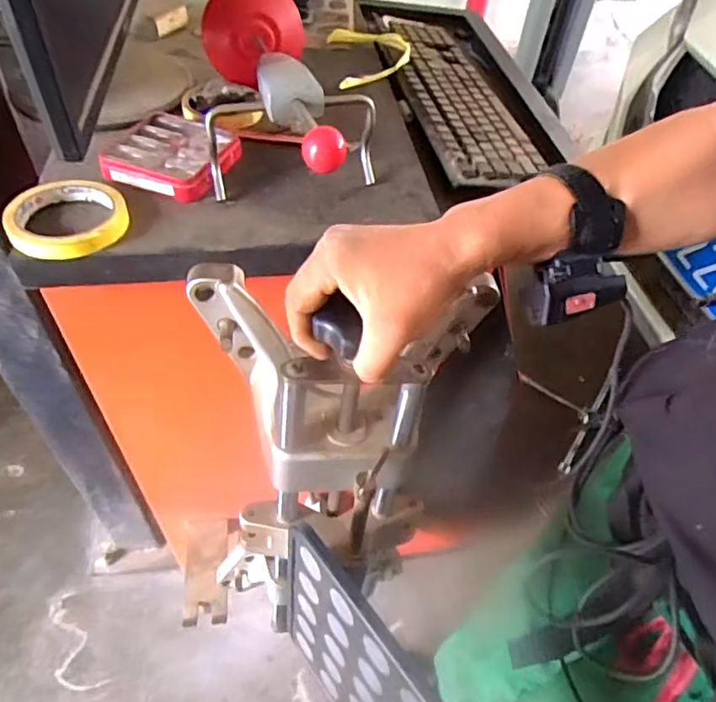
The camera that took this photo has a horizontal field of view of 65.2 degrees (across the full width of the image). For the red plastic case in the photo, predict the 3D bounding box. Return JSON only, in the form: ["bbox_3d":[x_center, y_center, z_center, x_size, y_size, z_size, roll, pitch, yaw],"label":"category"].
[{"bbox_3d":[-0.187,-0.199,0.564,0.116,0.020,0.112,16,49,6],"label":"red plastic case"}]

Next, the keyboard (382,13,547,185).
[{"bbox_3d":[0.114,-0.358,0.741,0.115,0.017,0.456,-4,50,-10],"label":"keyboard"}]

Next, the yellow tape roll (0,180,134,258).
[{"bbox_3d":[-0.256,-0.118,0.496,0.097,0.017,0.097,-11,52,-16],"label":"yellow tape roll"}]

